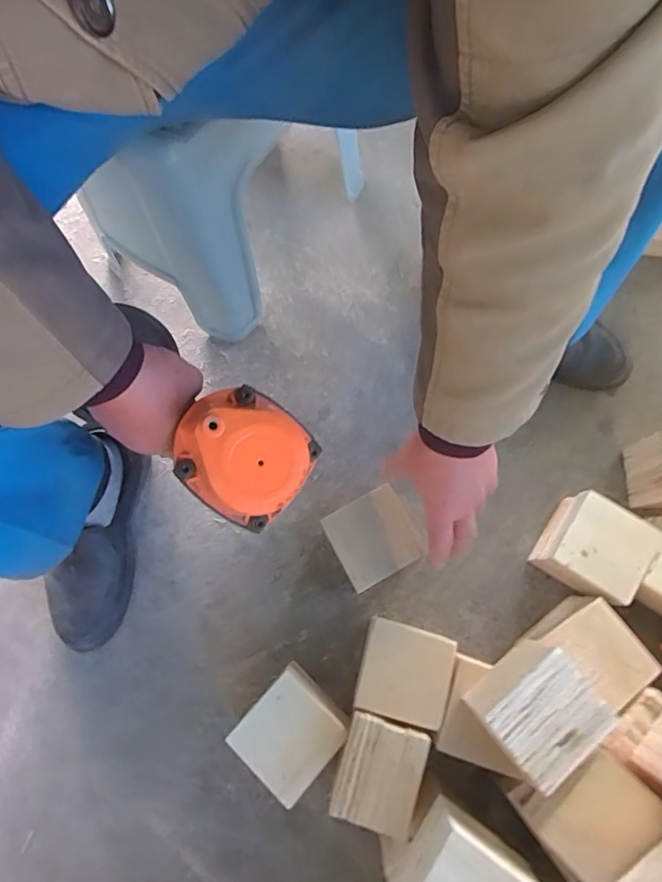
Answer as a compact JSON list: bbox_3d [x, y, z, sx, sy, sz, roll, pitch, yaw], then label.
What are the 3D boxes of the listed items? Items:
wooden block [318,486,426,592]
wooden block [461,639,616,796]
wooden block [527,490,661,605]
[{"bbox_3d":[0.051,0.116,0.601,0.097,0.083,0.095,-28,75,-6],"label":"wooden block"},{"bbox_3d":[0.191,0.251,0.479,0.097,0.103,0.090,-34,76,-8],"label":"wooden block"},{"bbox_3d":[0.311,0.129,0.599,0.098,0.077,0.103,36,78,9],"label":"wooden block"}]

